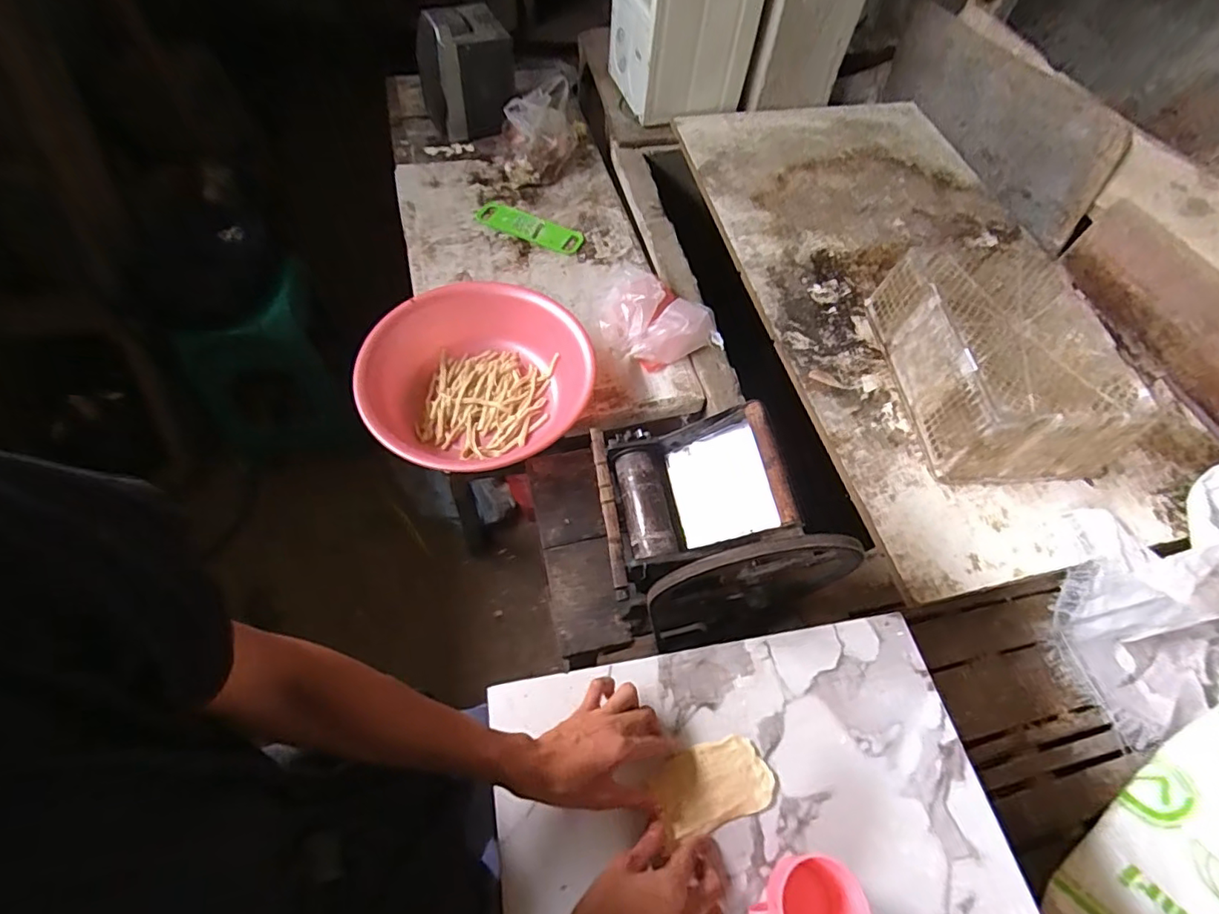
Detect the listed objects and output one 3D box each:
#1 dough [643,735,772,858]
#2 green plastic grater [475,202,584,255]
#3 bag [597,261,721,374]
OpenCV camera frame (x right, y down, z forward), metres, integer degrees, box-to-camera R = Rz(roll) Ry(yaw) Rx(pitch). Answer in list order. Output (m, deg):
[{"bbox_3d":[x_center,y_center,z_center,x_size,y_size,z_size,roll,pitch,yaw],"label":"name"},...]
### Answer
[{"bbox_3d":[0.105,0.332,0.566,0.119,0.007,0.070,-12,59,-14],"label":"dough"},{"bbox_3d":[-0.201,-0.572,1.382,0.279,0.011,0.087,28,62,11],"label":"green plastic grater"},{"bbox_3d":[0.079,-0.320,1.204,0.222,0.057,0.278,-20,64,-15],"label":"bag"}]

